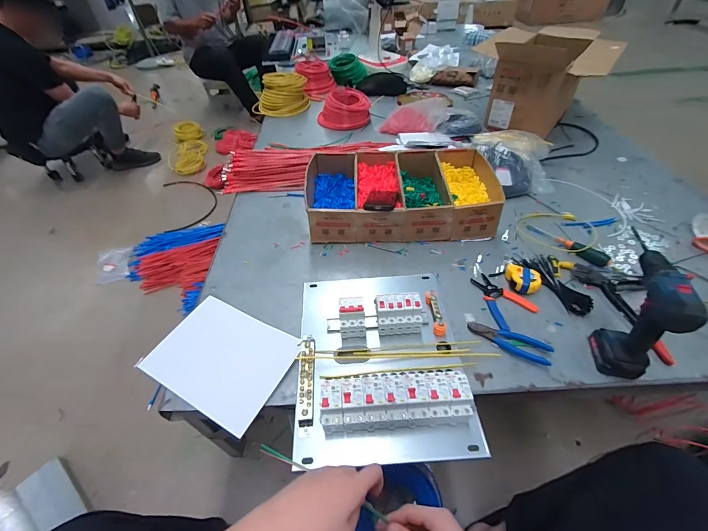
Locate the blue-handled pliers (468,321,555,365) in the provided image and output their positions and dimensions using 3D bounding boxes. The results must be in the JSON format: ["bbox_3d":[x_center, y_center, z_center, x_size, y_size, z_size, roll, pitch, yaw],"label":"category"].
[{"bbox_3d":[0.331,0.161,0.709,0.166,0.027,0.050,24,50,23],"label":"blue-handled pliers"}]

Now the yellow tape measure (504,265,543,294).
[{"bbox_3d":[0.416,0.032,0.814,0.076,0.030,0.080,14,47,14],"label":"yellow tape measure"}]

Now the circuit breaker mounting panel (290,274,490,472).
[{"bbox_3d":[0.060,0.155,0.672,0.345,0.089,0.405,-2,45,-1],"label":"circuit breaker mounting panel"}]

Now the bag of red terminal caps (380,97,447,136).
[{"bbox_3d":[0.259,-0.652,1.419,0.277,0.113,0.136,4,45,6],"label":"bag of red terminal caps"}]

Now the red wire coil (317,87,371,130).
[{"bbox_3d":[-0.046,-0.740,1.535,0.241,0.102,0.189,1,45,2],"label":"red wire coil"}]

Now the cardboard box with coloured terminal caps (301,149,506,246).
[{"bbox_3d":[0.138,-0.216,1.014,0.542,0.124,0.320,-3,47,0],"label":"cardboard box with coloured terminal caps"}]

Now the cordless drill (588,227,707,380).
[{"bbox_3d":[0.541,0.078,0.634,0.073,0.228,0.196,11,46,12],"label":"cordless drill"}]

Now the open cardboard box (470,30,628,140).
[{"bbox_3d":[0.775,-0.774,1.367,0.460,0.315,0.525,27,54,25],"label":"open cardboard box"}]

